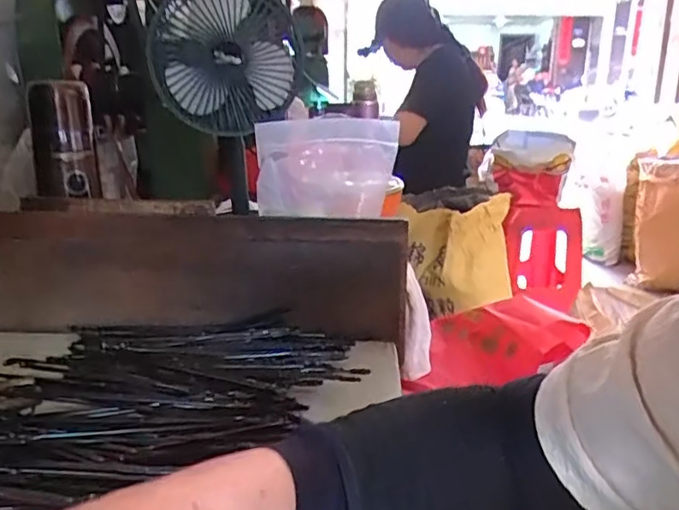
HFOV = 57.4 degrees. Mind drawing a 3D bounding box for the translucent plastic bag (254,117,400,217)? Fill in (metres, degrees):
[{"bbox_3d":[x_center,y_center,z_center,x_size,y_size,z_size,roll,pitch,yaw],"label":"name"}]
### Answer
[{"bbox_3d":[-0.014,-0.083,0.614,0.155,0.101,0.030,-9,22,-31],"label":"translucent plastic bag"}]

